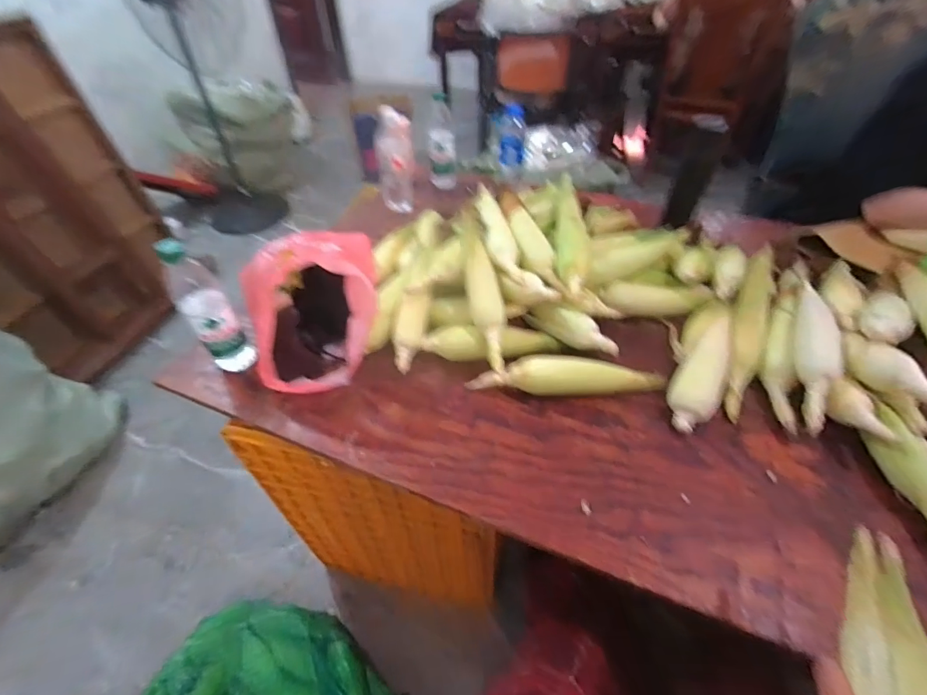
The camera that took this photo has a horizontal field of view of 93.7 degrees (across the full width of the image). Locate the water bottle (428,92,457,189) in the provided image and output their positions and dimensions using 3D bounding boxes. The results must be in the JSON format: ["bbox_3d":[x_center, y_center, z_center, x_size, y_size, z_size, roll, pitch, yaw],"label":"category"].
[{"bbox_3d":[-0.055,-0.532,1.132,0.069,0.220,0.084,-1,46,1],"label":"water bottle"}]

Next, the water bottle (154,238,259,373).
[{"bbox_3d":[-0.391,-0.060,0.663,0.066,0.217,0.062,-29,51,-24],"label":"water bottle"}]

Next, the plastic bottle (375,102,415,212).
[{"bbox_3d":[-0.164,-0.443,1.041,0.079,0.227,0.068,-8,46,-6],"label":"plastic bottle"}]

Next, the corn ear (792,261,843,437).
[{"bbox_3d":[0.525,-0.014,0.657,0.054,0.070,0.317,17,49,18],"label":"corn ear"}]

